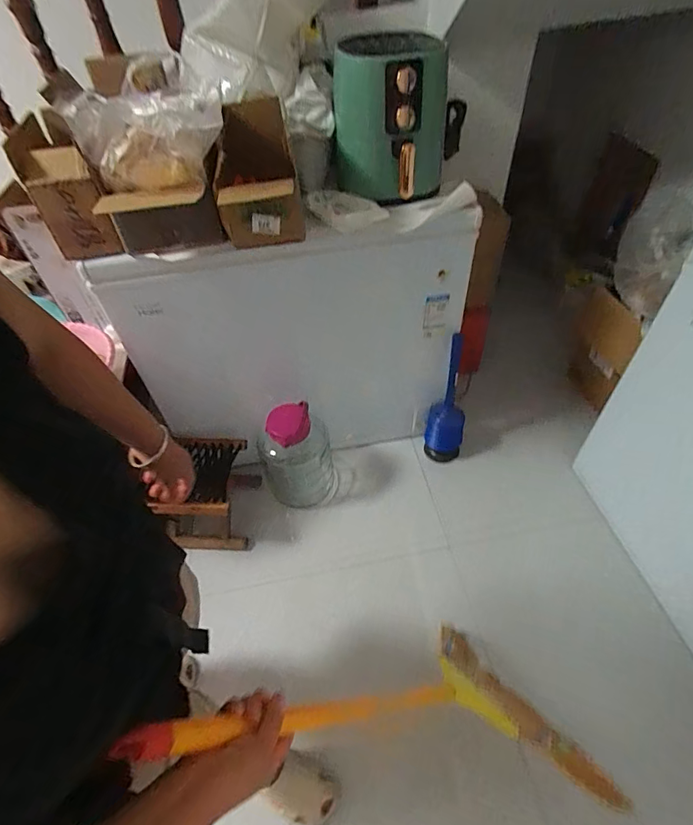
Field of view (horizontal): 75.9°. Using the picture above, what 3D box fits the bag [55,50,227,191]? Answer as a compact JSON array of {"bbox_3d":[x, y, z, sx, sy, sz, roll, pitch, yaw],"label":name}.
[{"bbox_3d":[-0.348,-0.505,0.800,0.247,0.190,0.119,3,48,6],"label":"bag"}]

